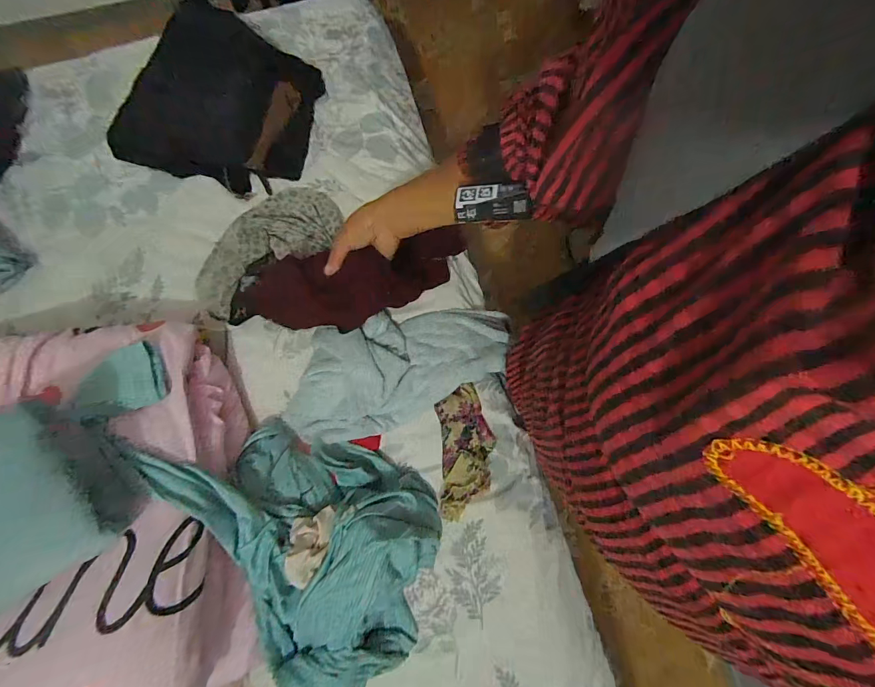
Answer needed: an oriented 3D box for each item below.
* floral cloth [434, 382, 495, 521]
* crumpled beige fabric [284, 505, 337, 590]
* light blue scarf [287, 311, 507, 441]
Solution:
[{"bbox_3d":[0.050,0.187,0.696,0.097,0.025,0.224,-3,81,-2],"label":"floral cloth"},{"bbox_3d":[-0.195,0.309,0.600,0.068,0.054,0.103,1,81,-2],"label":"crumpled beige fabric"},{"bbox_3d":[-0.061,0.044,0.727,0.413,0.077,0.196,-14,81,-4],"label":"light blue scarf"}]

